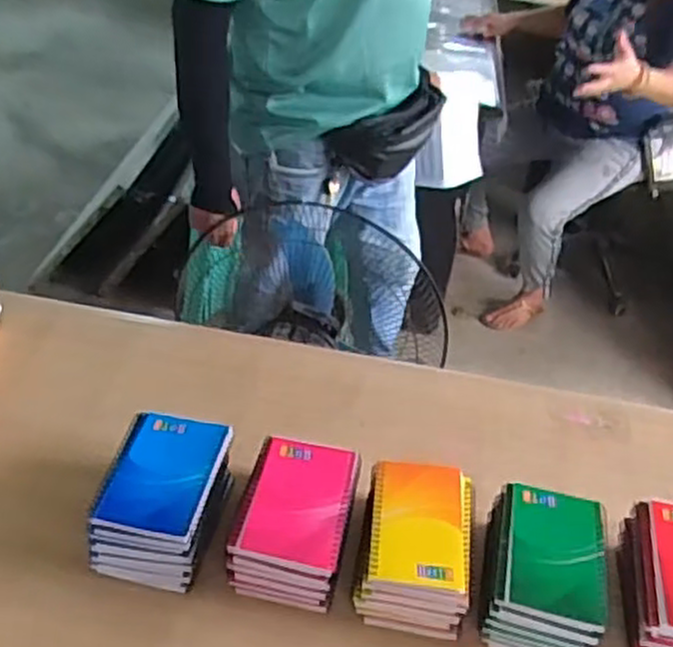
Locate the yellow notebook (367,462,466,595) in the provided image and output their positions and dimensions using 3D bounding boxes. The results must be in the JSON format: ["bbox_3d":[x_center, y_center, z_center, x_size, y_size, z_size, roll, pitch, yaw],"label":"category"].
[{"bbox_3d":[0.075,0.175,0.675,0.084,0.015,0.128,8,38,0],"label":"yellow notebook"}]

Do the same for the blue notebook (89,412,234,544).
[{"bbox_3d":[-0.155,0.132,0.682,0.093,0.013,0.129,11,38,4],"label":"blue notebook"}]

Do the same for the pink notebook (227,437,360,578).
[{"bbox_3d":[-0.036,0.160,0.686,0.094,0.016,0.131,12,38,5],"label":"pink notebook"}]

